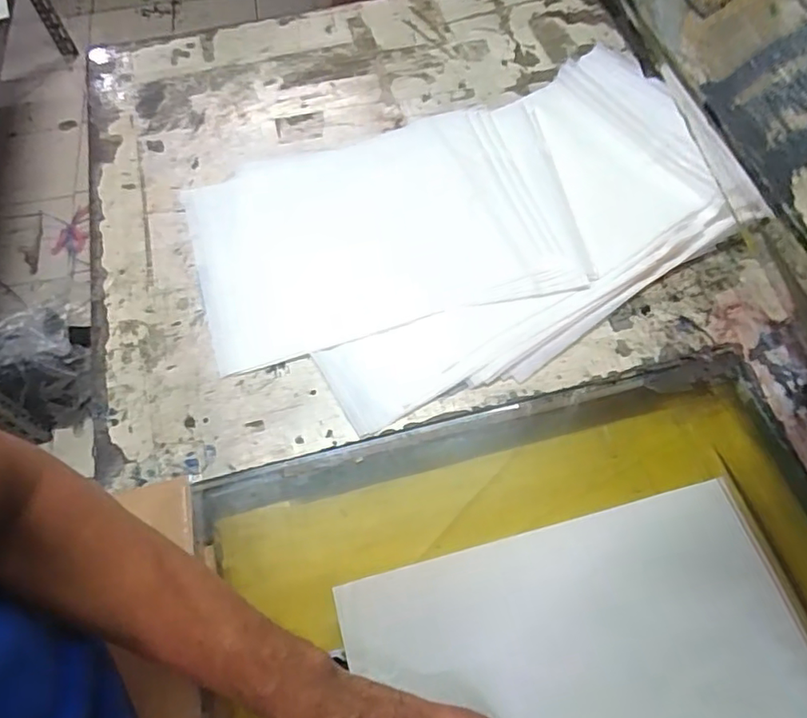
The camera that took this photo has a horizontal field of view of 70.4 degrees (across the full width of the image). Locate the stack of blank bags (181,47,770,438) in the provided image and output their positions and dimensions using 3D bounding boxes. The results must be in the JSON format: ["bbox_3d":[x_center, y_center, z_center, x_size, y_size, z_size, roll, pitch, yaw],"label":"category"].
[{"bbox_3d":[0.060,-0.149,0.604,0.564,0.062,0.346,-20,65,-8],"label":"stack of blank bags"}]

